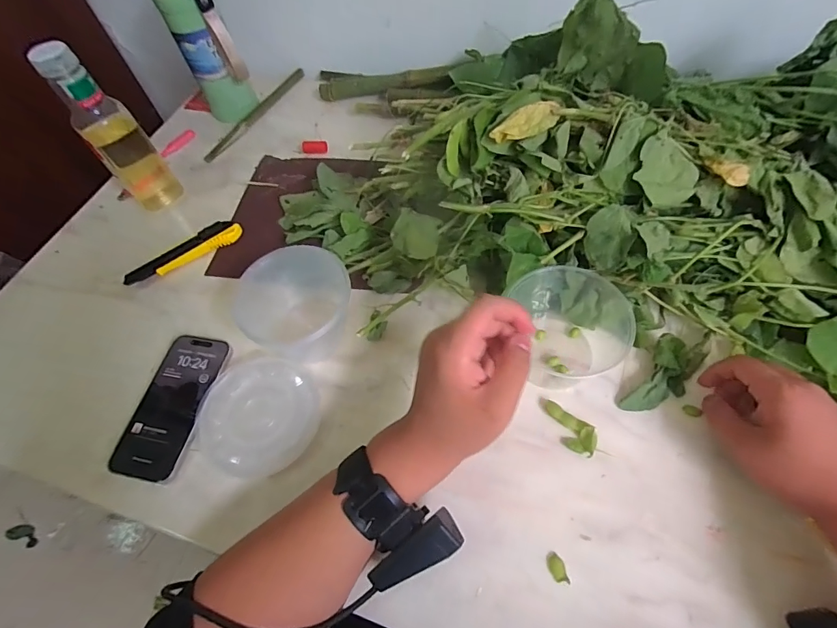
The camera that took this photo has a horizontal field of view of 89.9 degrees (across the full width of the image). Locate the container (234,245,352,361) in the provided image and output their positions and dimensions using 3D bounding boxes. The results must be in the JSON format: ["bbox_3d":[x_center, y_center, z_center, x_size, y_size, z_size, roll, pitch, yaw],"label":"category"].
[{"bbox_3d":[-0.120,-0.009,0.432,0.100,0.073,0.097,-2,56,3],"label":"container"}]

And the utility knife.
[{"bbox_3d":[-0.303,-0.080,0.542,0.153,0.024,0.035,-27,59,-13],"label":"utility knife"}]

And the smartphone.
[{"bbox_3d":[-0.253,0.092,0.435,0.078,0.010,0.147,6,64,13],"label":"smartphone"}]

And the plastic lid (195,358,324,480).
[{"bbox_3d":[-0.157,0.097,0.411,0.120,0.007,0.111,-2,56,3],"label":"plastic lid"}]

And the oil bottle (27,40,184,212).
[{"bbox_3d":[-0.391,-0.232,0.539,0.068,0.207,0.053,-36,61,-18],"label":"oil bottle"}]

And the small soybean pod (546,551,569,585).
[{"bbox_3d":[0.110,0.202,0.333,0.013,0.004,0.023,-13,56,-4],"label":"small soybean pod"}]

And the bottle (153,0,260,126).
[{"bbox_3d":[-0.310,-0.394,0.615,0.077,0.234,0.070,-28,59,-13],"label":"bottle"}]

